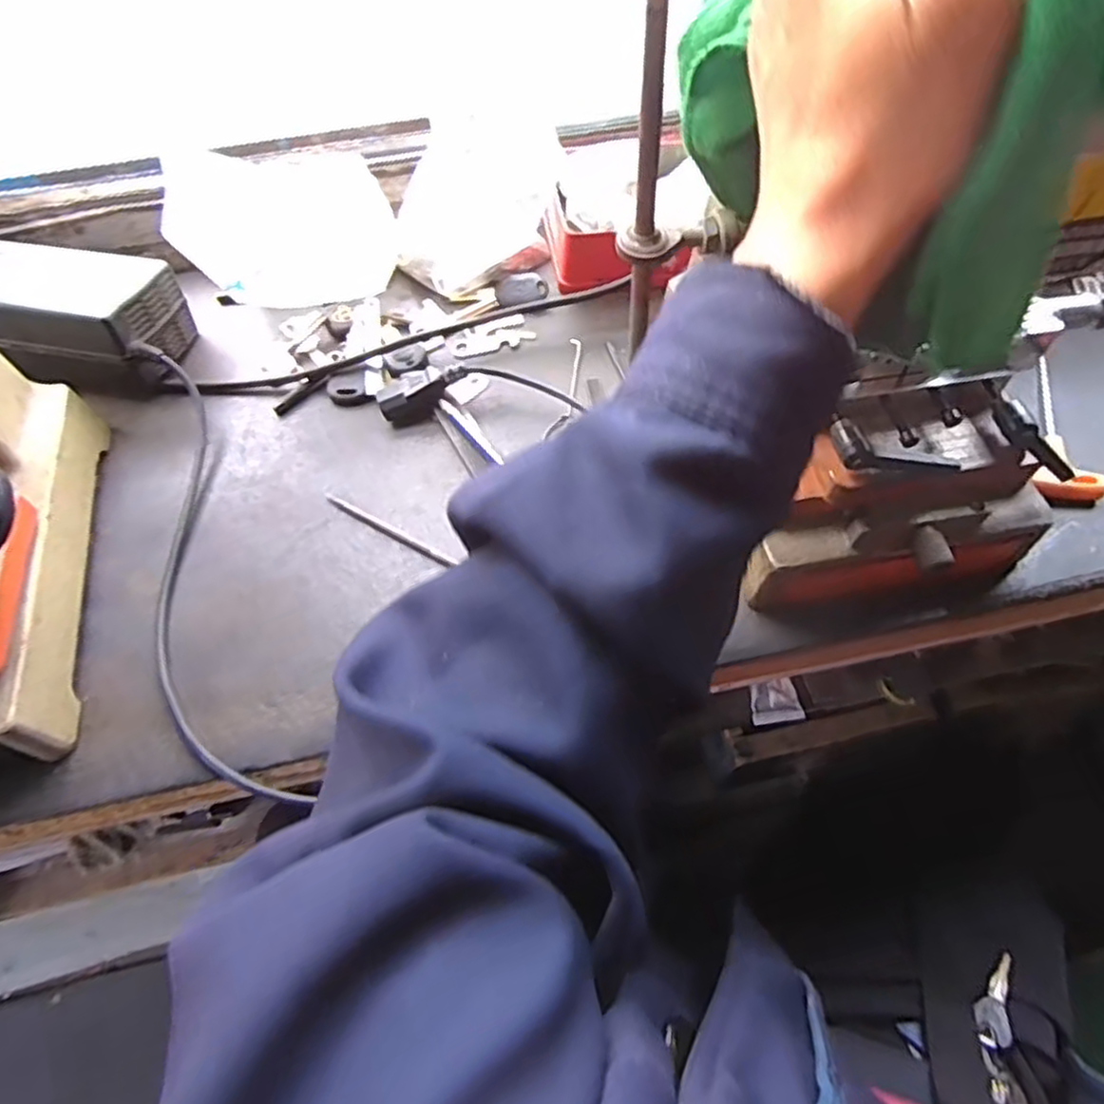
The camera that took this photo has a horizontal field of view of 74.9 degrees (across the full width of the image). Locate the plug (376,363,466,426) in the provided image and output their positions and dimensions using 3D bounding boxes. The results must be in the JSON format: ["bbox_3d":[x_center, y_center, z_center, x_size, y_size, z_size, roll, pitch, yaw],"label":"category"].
[{"bbox_3d":[-0.083,-0.104,0.468,0.057,0.023,0.024,-24,65,-12],"label":"plug"}]

